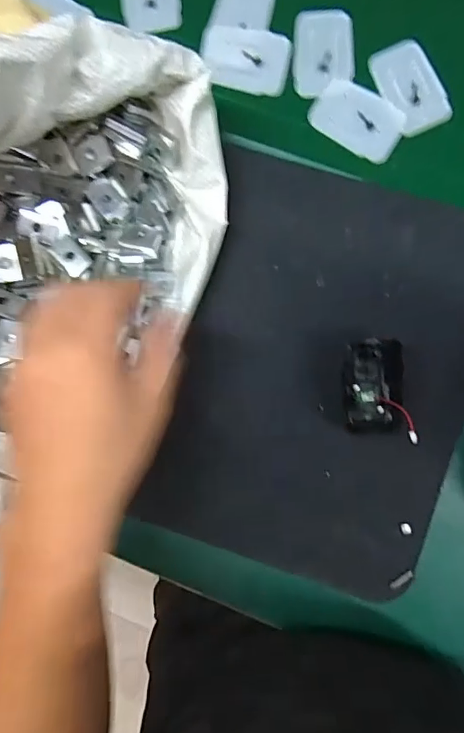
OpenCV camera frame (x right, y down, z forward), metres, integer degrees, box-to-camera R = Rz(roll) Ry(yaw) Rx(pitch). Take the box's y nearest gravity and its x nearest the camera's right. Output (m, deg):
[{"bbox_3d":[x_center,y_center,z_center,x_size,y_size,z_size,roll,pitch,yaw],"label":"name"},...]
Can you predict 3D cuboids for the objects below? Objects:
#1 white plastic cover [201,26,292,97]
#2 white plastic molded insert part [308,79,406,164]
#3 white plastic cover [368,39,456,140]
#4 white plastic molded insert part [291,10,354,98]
[{"bbox_3d":[0.010,-0.249,0.402,0.072,0.005,0.050,12,88,4],"label":"white plastic cover"},{"bbox_3d":[0.101,-0.198,0.393,0.072,0.004,0.046,35,90,5],"label":"white plastic molded insert part"},{"bbox_3d":[0.141,-0.222,0.393,0.043,0.007,0.075,-22,86,2],"label":"white plastic cover"},{"bbox_3d":[0.074,-0.254,0.398,0.048,0.004,0.072,1,87,4],"label":"white plastic molded insert part"}]

